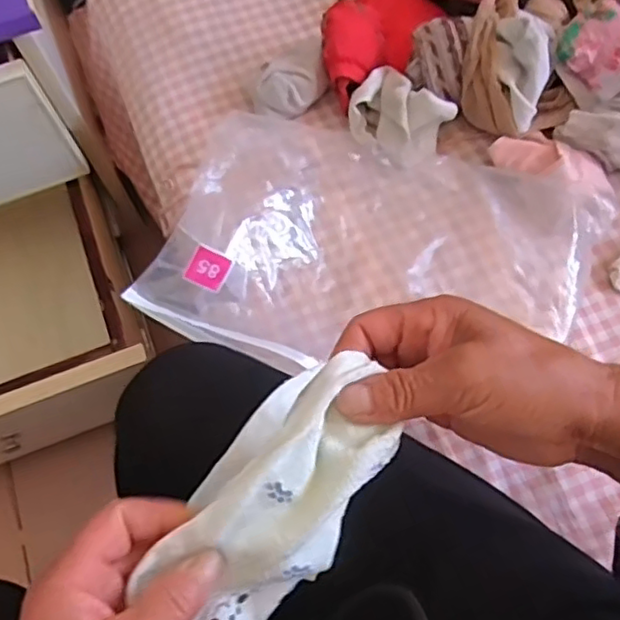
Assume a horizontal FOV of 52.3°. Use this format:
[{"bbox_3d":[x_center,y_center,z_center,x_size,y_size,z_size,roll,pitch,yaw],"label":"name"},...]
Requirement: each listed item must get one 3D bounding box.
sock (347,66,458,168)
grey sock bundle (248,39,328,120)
[{"bbox_3d":[0.079,-0.175,0.577,0.063,0.050,0.084,-43,72,-14],"label":"sock"},{"bbox_3d":[-0.018,-0.217,0.603,0.083,0.044,0.060,-32,69,-10],"label":"grey sock bundle"}]

